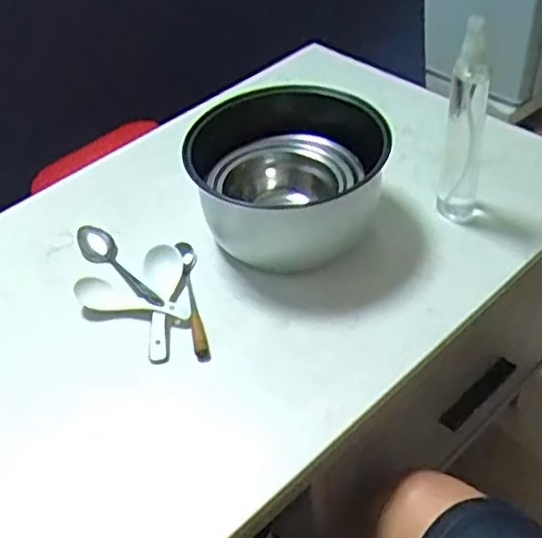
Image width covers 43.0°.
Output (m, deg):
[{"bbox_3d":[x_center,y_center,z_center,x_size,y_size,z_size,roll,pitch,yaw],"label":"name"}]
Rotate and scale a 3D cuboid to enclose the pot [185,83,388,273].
[{"bbox_3d":[0.014,-0.085,0.696,0.190,0.128,0.162,1,45,7],"label":"pot"}]

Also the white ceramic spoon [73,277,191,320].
[{"bbox_3d":[-0.138,0.033,0.672,0.119,0.013,0.034,15,49,20],"label":"white ceramic spoon"}]

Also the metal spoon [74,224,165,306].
[{"bbox_3d":[-0.155,-0.007,0.709,0.153,0.016,0.030,32,56,32],"label":"metal spoon"}]

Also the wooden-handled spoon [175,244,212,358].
[{"bbox_3d":[-0.075,0.026,0.672,0.017,0.017,0.144,-12,45,-6],"label":"wooden-handled spoon"}]

